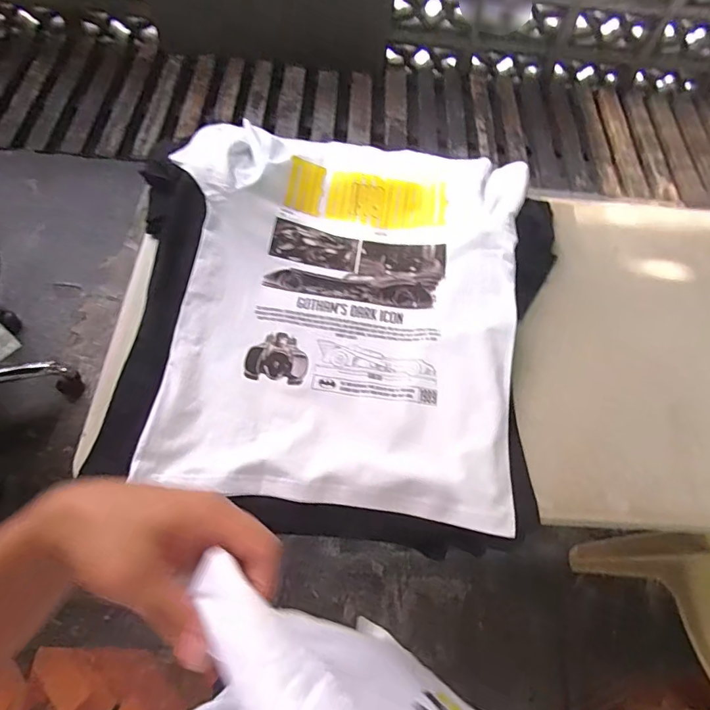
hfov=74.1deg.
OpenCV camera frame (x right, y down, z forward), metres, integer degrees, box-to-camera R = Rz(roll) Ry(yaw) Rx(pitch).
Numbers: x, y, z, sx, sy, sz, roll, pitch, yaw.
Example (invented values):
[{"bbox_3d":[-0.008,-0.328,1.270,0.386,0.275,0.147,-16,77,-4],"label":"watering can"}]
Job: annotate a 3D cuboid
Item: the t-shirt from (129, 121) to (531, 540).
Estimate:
[{"bbox_3d":[-0.021,-0.097,0.714,0.532,0.076,0.629,8,63,-1],"label":"t-shirt"}]

